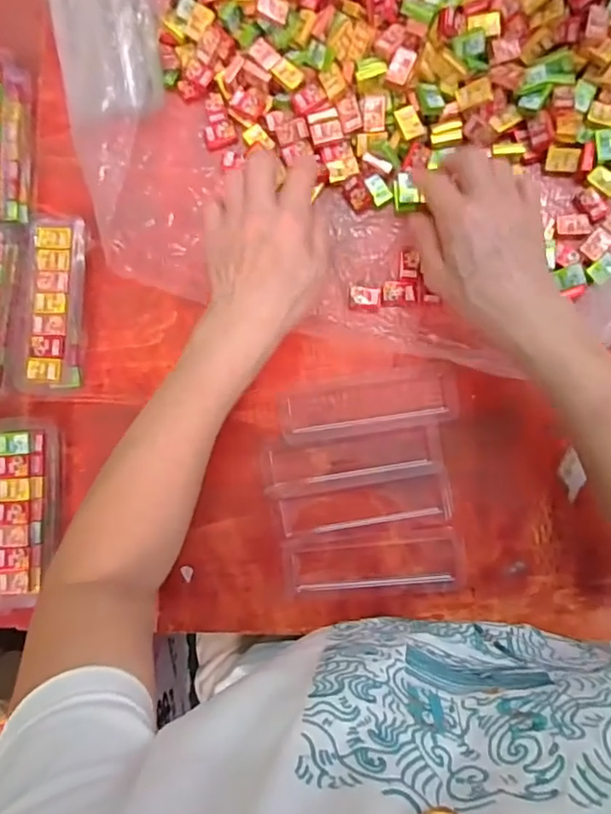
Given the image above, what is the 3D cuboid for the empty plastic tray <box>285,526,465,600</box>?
[{"bbox_3d":[0.054,0.124,0.440,0.135,0.012,0.050,-5,85,2],"label":"empty plastic tray"}]

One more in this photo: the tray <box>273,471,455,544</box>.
[{"bbox_3d":[0.047,0.083,0.443,0.134,0.011,0.041,-10,85,2],"label":"tray"}]

